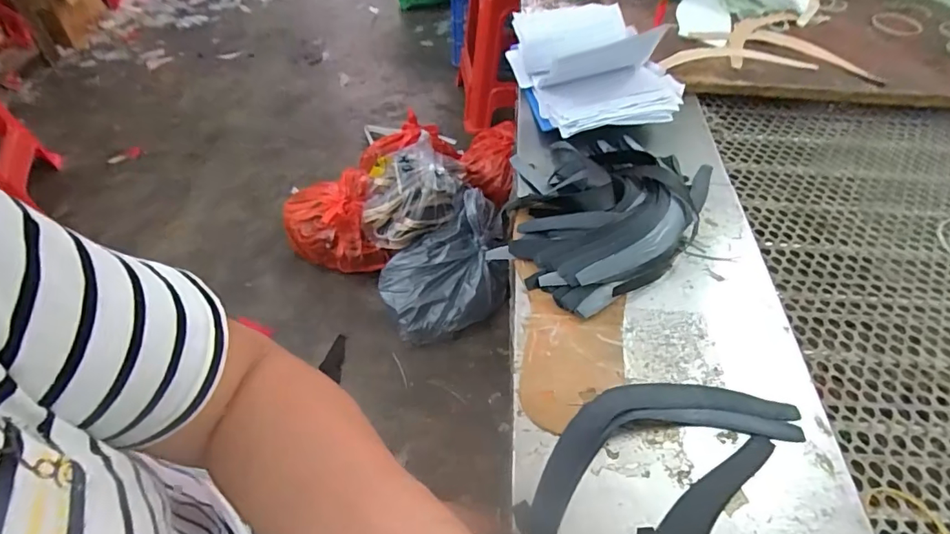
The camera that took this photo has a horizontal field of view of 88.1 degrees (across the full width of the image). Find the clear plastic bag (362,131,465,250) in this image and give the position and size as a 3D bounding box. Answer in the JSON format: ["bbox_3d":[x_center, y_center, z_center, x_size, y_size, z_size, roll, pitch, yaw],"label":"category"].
[{"bbox_3d":[-0.158,-0.197,1.255,0.256,0.153,0.231,-2,51,-3],"label":"clear plastic bag"}]

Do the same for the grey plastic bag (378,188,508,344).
[{"bbox_3d":[-0.059,0.007,1.237,0.349,0.194,0.241,-29,57,-23],"label":"grey plastic bag"}]

